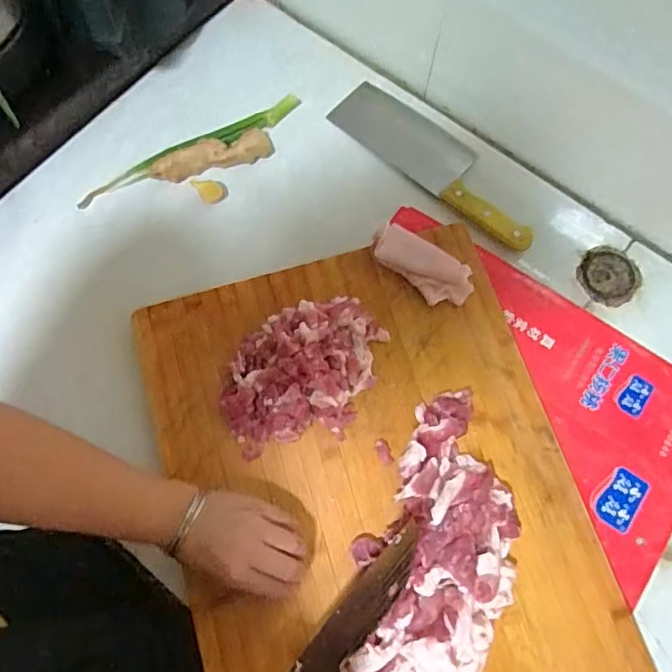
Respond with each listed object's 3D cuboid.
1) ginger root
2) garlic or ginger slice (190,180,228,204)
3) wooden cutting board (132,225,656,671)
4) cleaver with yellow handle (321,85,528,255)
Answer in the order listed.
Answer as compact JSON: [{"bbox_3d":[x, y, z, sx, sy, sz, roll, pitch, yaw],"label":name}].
[{"bbox_3d":[-0.141,-0.207,0.657,0.139,0.033,0.024,-17,71,-7],"label":"ginger root"},{"bbox_3d":[-0.146,-0.167,0.655,0.041,0.018,0.022,13,70,4],"label":"garlic or ginger slice"},{"bbox_3d":[0.048,0.181,0.522,0.367,0.031,0.559,-15,71,-8],"label":"wooden cutting board"},{"bbox_3d":[0.119,-0.205,0.664,0.277,0.023,0.076,40,74,13],"label":"cleaver with yellow handle"}]

